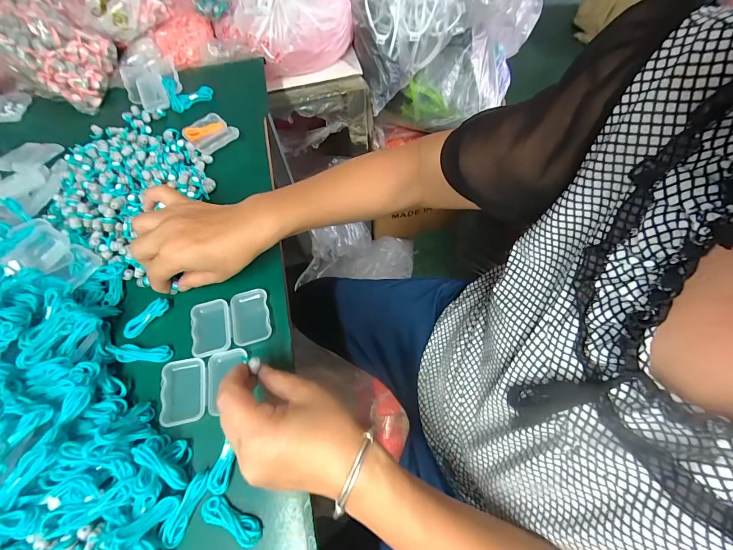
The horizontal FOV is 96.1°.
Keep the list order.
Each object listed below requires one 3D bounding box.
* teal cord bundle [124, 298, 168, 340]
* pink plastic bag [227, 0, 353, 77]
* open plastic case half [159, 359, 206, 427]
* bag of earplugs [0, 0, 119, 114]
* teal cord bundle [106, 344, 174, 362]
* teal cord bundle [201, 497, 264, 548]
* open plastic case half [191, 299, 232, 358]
[{"bbox_3d":[-0.222,0.044,0.335,0.049,0.011,0.016,-40,69,-16],"label":"teal cord bundle"},{"bbox_3d":[-0.138,-0.482,0.598,0.207,0.120,0.196,-18,64,-7],"label":"pink plastic bag"},{"bbox_3d":[-0.164,0.105,0.299,0.036,0.013,0.054,-12,64,-4],"label":"open plastic case half"},{"bbox_3d":[-0.462,-0.343,0.460,0.192,0.104,0.123,37,70,18],"label":"bag of earplugs"},{"bbox_3d":[-0.216,0.074,0.315,0.058,0.014,0.017,3,64,4],"label":"teal cord bundle"},{"bbox_3d":[-0.104,0.190,0.254,0.051,0.013,0.016,23,66,13],"label":"teal cord bundle"},{"bbox_3d":[-0.153,0.052,0.326,0.036,0.009,0.055,-14,64,-5],"label":"open plastic case half"}]

